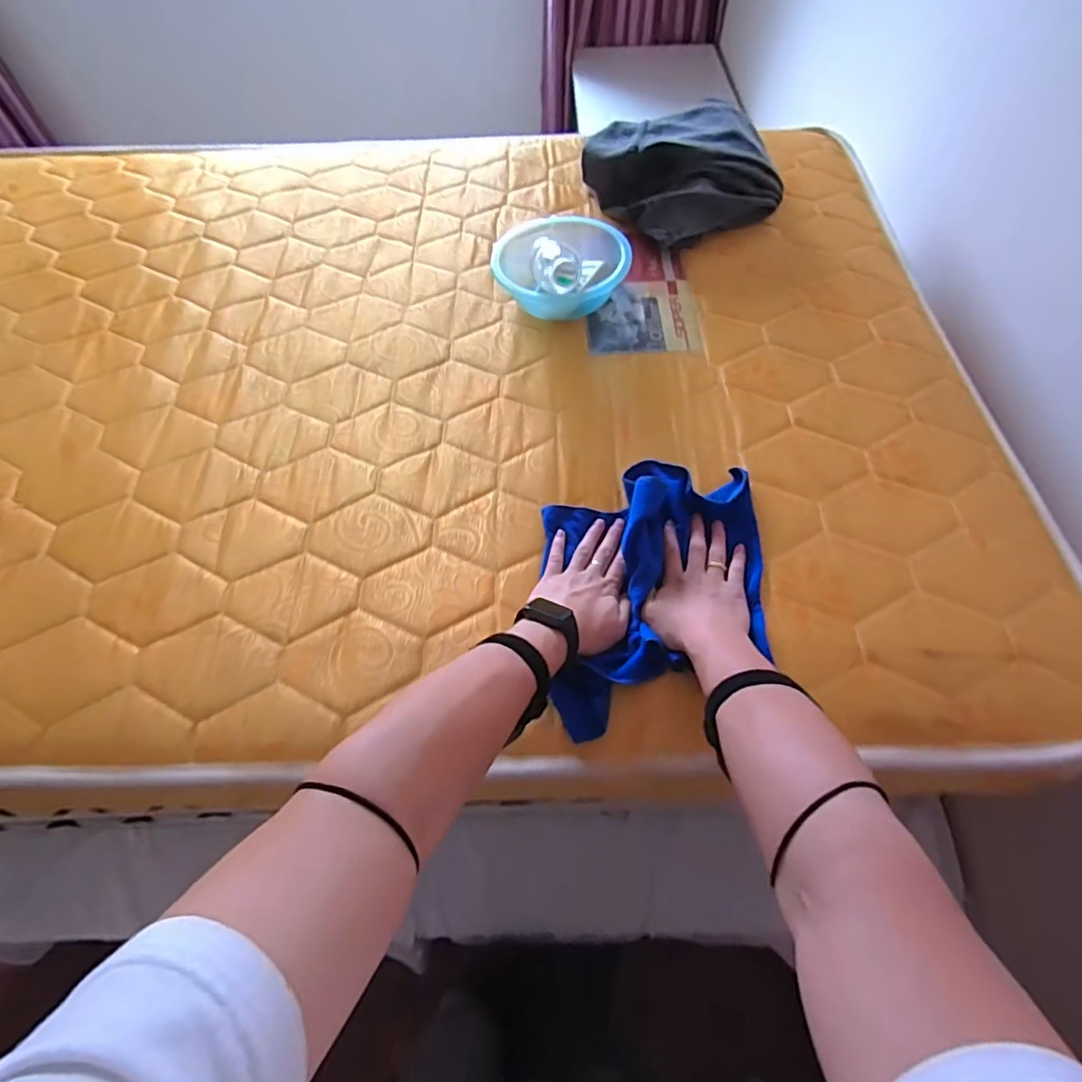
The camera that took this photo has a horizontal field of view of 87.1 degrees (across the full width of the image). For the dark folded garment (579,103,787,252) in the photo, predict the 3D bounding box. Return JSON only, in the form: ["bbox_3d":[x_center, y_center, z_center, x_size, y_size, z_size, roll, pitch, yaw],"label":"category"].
[{"bbox_3d":[0.233,-0.600,0.938,0.277,0.105,0.245,-27,65,-12],"label":"dark folded garment"}]

